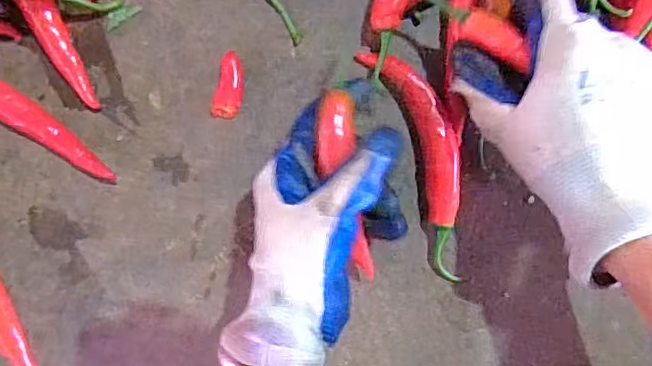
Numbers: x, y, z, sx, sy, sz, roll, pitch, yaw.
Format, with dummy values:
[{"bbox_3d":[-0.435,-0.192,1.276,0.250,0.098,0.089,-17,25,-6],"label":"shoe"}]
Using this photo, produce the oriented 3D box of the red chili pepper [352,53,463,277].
[{"bbox_3d":[0.066,-0.013,0.371,0.037,0.020,0.155,-21,93,7],"label":"red chili pepper"}]

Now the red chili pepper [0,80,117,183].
[{"bbox_3d":[-0.200,-0.046,0.387,0.137,0.023,0.022,35,97,1],"label":"red chili pepper"}]

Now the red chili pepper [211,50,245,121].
[{"bbox_3d":[-0.061,-0.062,0.377,0.017,0.011,0.042,18,97,3],"label":"red chili pepper"}]

